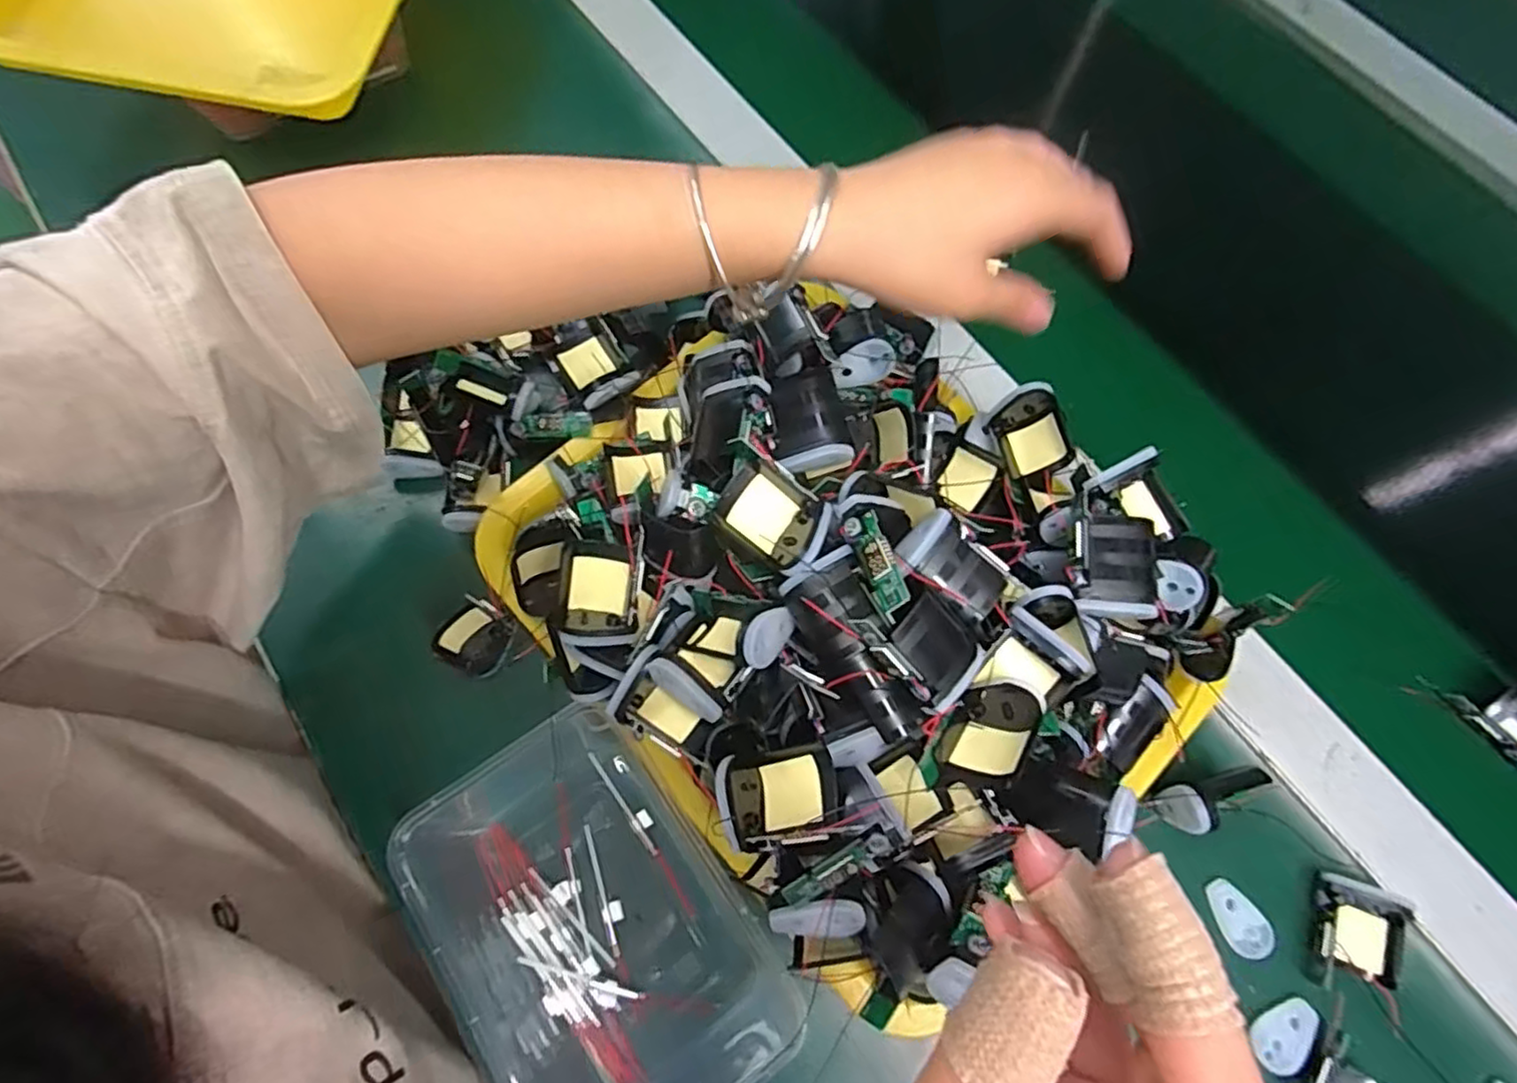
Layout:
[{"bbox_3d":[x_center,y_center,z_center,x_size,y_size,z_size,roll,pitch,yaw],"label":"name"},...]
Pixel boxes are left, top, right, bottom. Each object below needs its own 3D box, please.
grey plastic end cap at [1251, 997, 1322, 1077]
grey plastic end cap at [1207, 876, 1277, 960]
[{"bbox_3d":[0.248,0.230,0.321,0.036,0.005,0.018,-32,74,-11],"label":"grey plastic end cap"},{"bbox_3d":[0.236,0.185,0.337,0.022,0.004,0.035,-22,72,-8],"label":"grey plastic end cap"}]

